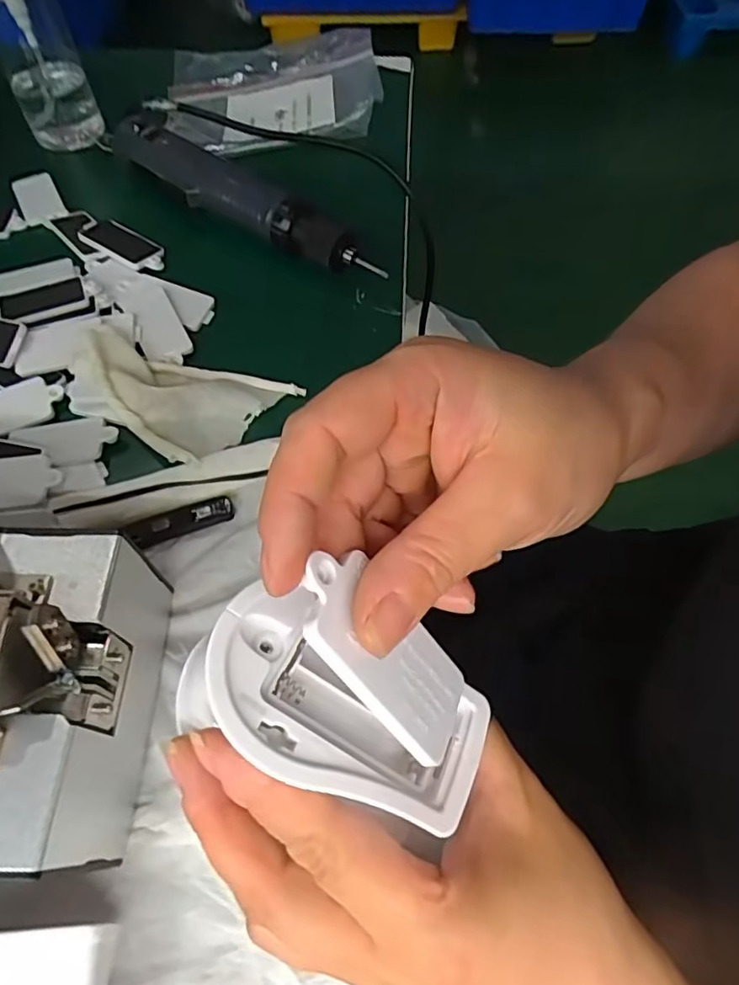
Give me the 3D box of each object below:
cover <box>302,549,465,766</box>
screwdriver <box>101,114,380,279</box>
[{"bbox_3d":[0.004,0.047,0.165,0.066,0.006,0.033,49,42,-23],"label":"cover"},{"bbox_3d":[-0.103,-0.230,0.452,0.261,0.031,0.043,33,65,19],"label":"screwdriver"}]

